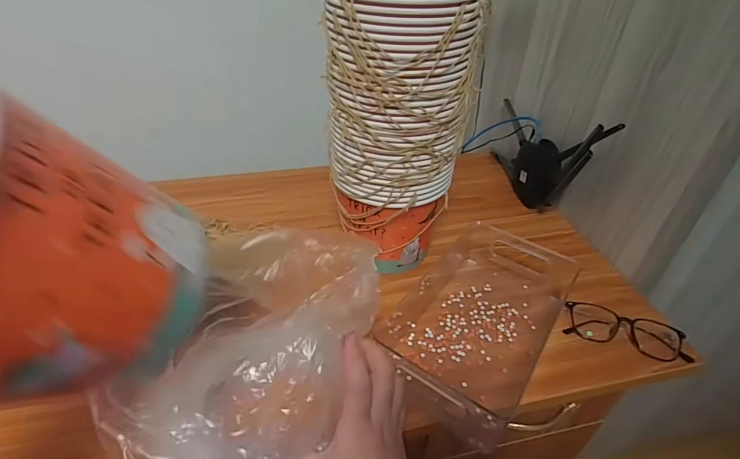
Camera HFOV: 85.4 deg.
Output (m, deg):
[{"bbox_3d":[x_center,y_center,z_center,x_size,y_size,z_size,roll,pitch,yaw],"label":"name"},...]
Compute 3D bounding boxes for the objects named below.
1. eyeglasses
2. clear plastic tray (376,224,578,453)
[{"bbox_3d":[0.323,0.123,0.508,0.133,0.024,0.058,13,39,14],"label":"eyeglasses"},{"bbox_3d":[0.142,0.100,0.510,0.176,0.055,0.308,25,44,27],"label":"clear plastic tray"}]

